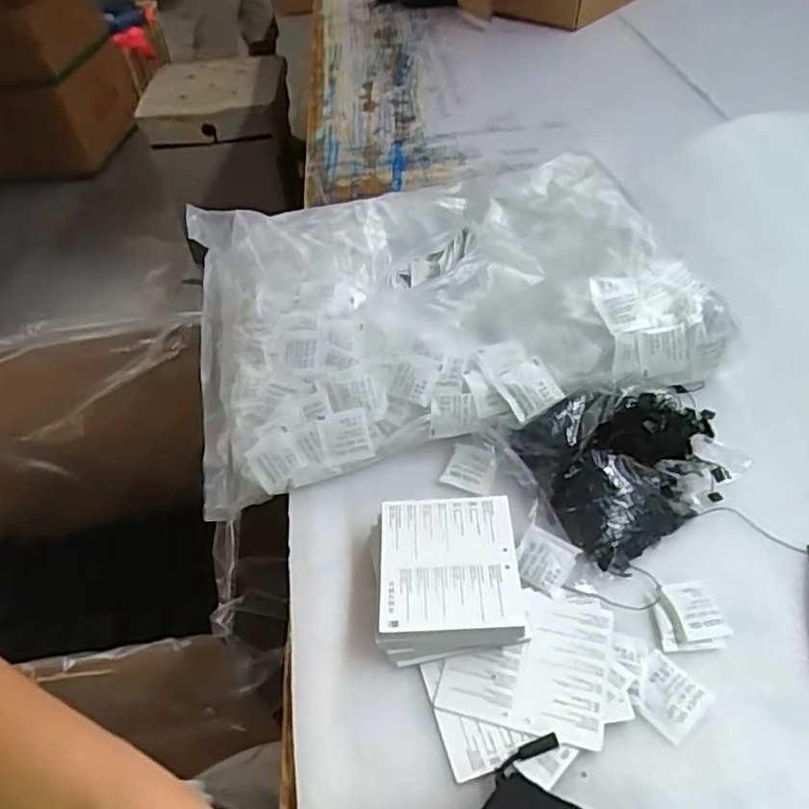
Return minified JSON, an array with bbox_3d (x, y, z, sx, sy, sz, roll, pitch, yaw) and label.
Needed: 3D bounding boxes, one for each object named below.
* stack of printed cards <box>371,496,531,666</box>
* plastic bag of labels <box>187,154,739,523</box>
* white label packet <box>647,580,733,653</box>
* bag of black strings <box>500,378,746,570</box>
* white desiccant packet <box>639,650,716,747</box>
[{"bbox_3d":[0.028,0.114,0.446,0.097,0.036,0.103,-7,46,-1],"label":"stack of printed cards"},{"bbox_3d":[0.023,-0.109,0.635,0.451,0.074,0.360,-11,46,-5],"label":"plastic bag of labels"},{"bbox_3d":[0.187,0.138,0.429,0.045,0.005,0.045,-6,46,0],"label":"white label packet"},{"bbox_3d":[0.173,0.039,0.494,0.148,0.052,0.123,-21,48,-15],"label":"bag of black strings"},{"bbox_3d":[0.159,0.176,0.398,0.041,0.004,0.040,-35,53,-26],"label":"white desiccant packet"}]

